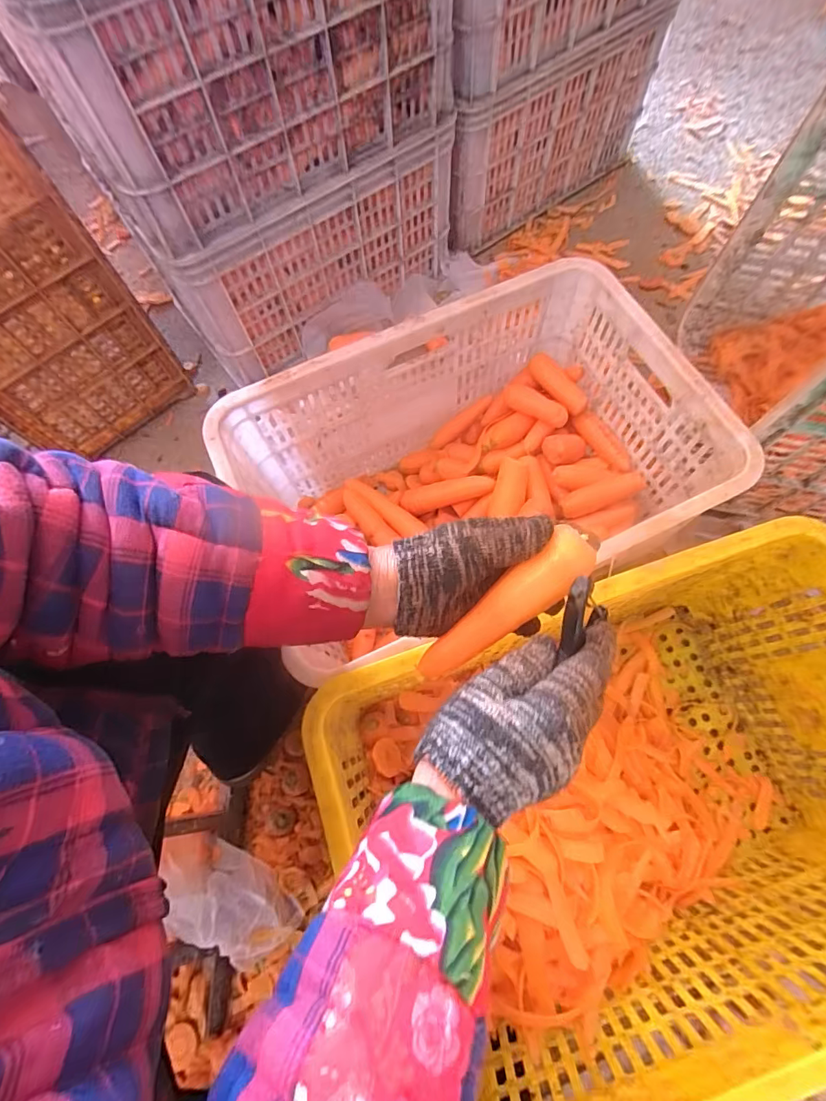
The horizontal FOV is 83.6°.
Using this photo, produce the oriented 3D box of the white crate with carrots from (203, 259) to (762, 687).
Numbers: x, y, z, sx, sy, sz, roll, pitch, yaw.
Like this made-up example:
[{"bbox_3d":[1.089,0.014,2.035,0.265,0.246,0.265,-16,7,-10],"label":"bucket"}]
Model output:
[{"bbox_3d":[0.073,-0.085,0.623,0.504,0.274,0.353,-25,71,-6],"label":"white crate with carrots"}]

